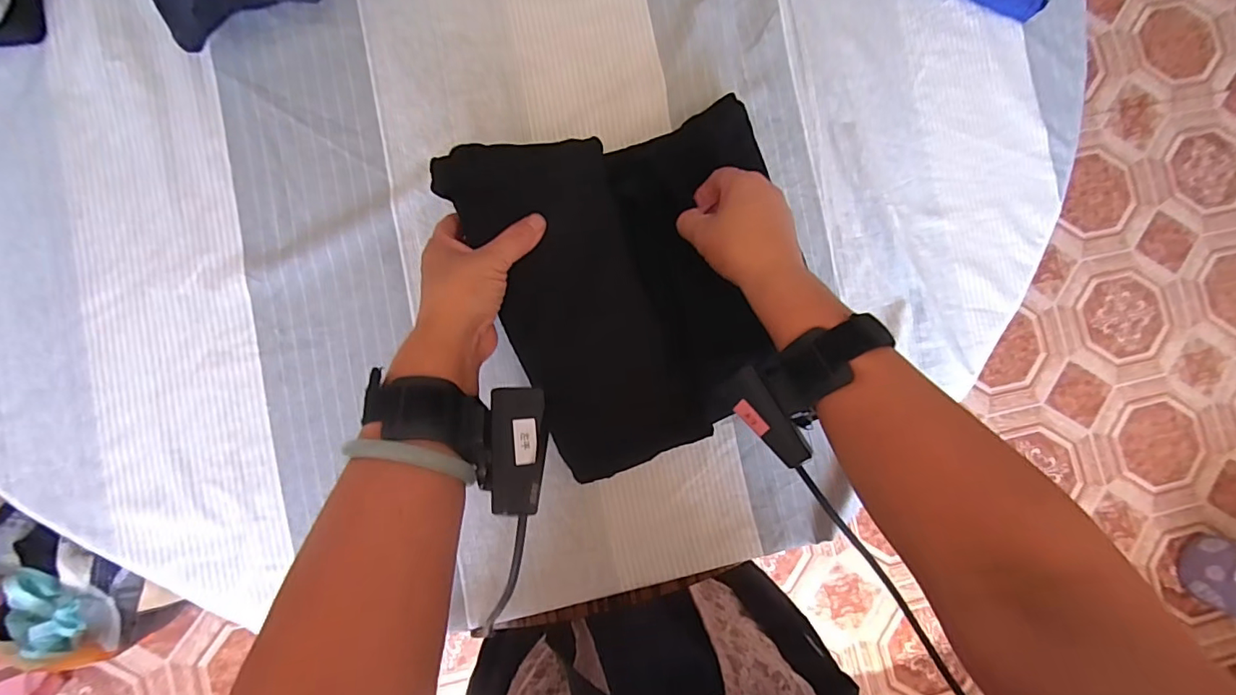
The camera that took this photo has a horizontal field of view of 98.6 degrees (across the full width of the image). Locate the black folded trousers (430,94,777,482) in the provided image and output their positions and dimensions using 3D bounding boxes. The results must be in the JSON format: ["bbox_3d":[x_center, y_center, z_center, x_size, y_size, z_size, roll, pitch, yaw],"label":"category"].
[{"bbox_3d":[0.030,-0.054,0.387,0.231,0.039,0.236,-22,86,-7],"label":"black folded trousers"}]

